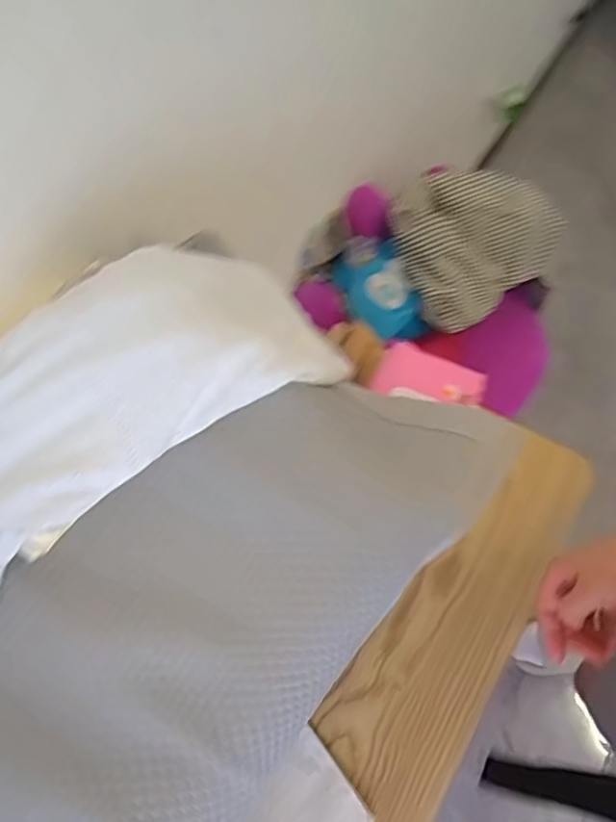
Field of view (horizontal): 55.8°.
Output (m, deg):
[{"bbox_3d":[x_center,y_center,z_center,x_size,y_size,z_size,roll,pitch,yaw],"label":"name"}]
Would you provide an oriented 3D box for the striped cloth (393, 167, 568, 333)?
[{"bbox_3d":[0.323,-0.350,1.167,0.336,0.170,0.257,-39,65,-12],"label":"striped cloth"}]

